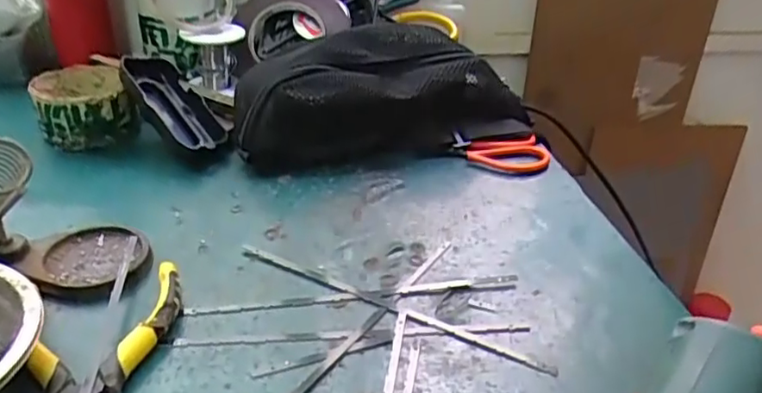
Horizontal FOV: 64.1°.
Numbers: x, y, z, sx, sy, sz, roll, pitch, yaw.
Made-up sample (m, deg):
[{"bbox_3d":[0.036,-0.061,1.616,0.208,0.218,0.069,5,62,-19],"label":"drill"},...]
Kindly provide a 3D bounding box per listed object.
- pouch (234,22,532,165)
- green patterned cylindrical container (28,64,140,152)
[{"bbox_3d":[0.008,-0.085,0.532,0.264,0.099,0.081,-9,33,-18],"label":"pouch"},{"bbox_3d":[-0.259,-0.076,0.530,0.073,0.050,0.085,-20,42,-26],"label":"green patterned cylindrical container"}]

